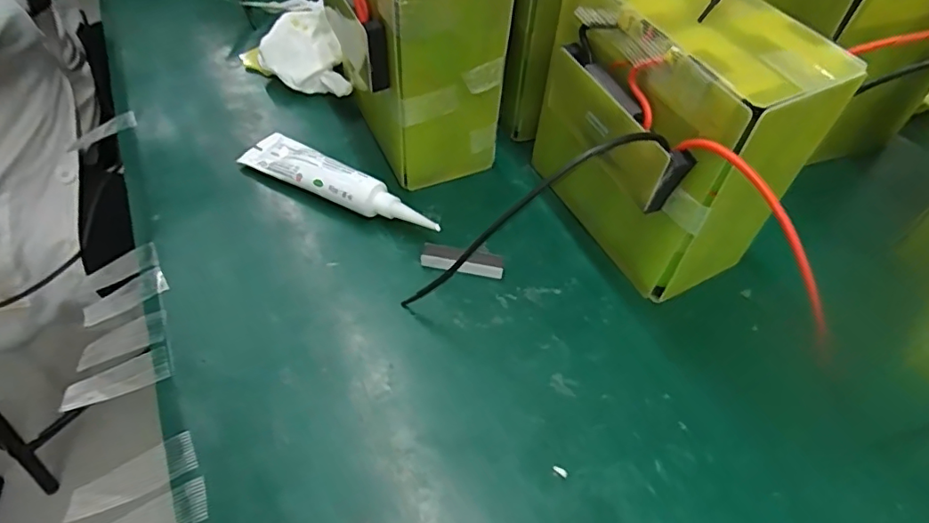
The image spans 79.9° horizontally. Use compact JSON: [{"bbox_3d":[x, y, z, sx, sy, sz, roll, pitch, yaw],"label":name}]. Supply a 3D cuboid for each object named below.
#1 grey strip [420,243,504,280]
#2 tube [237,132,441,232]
[{"bbox_3d":[-0.001,0.000,0.350,0.051,0.013,0.012,12,53,5],"label":"grey strip"},{"bbox_3d":[-0.084,-0.057,0.382,0.153,0.022,0.033,23,55,14],"label":"tube"}]

